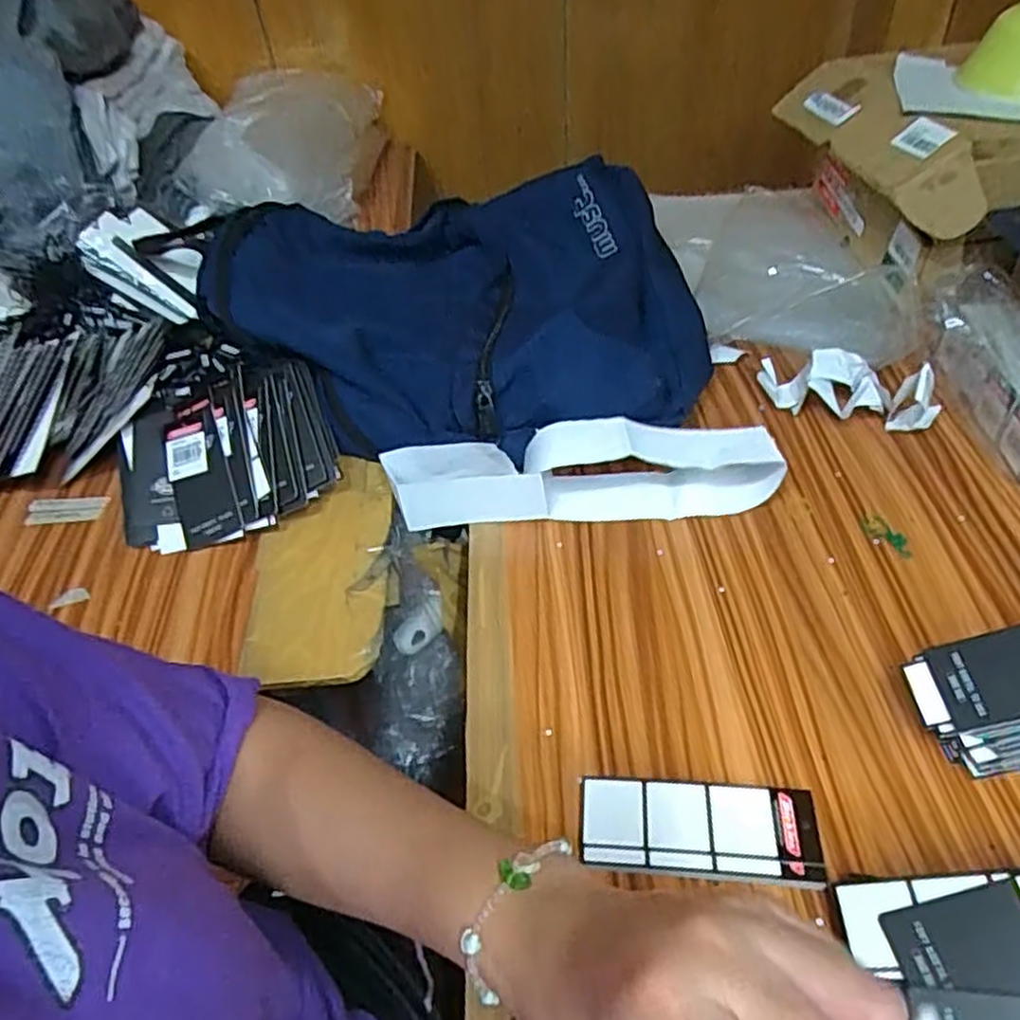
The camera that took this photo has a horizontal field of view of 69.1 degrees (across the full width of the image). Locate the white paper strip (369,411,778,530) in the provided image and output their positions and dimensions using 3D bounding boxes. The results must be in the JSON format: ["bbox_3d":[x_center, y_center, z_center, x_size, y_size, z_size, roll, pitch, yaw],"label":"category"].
[{"bbox_3d":[0.048,-0.028,0.552,0.287,0.046,0.062,-3,46,3],"label":"white paper strip"}]

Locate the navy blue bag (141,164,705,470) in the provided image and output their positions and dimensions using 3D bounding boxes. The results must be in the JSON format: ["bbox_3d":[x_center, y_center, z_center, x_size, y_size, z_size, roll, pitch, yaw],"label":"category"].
[{"bbox_3d":[-0.062,-0.183,0.662,0.460,0.117,0.324,4,47,10],"label":"navy blue bag"}]

